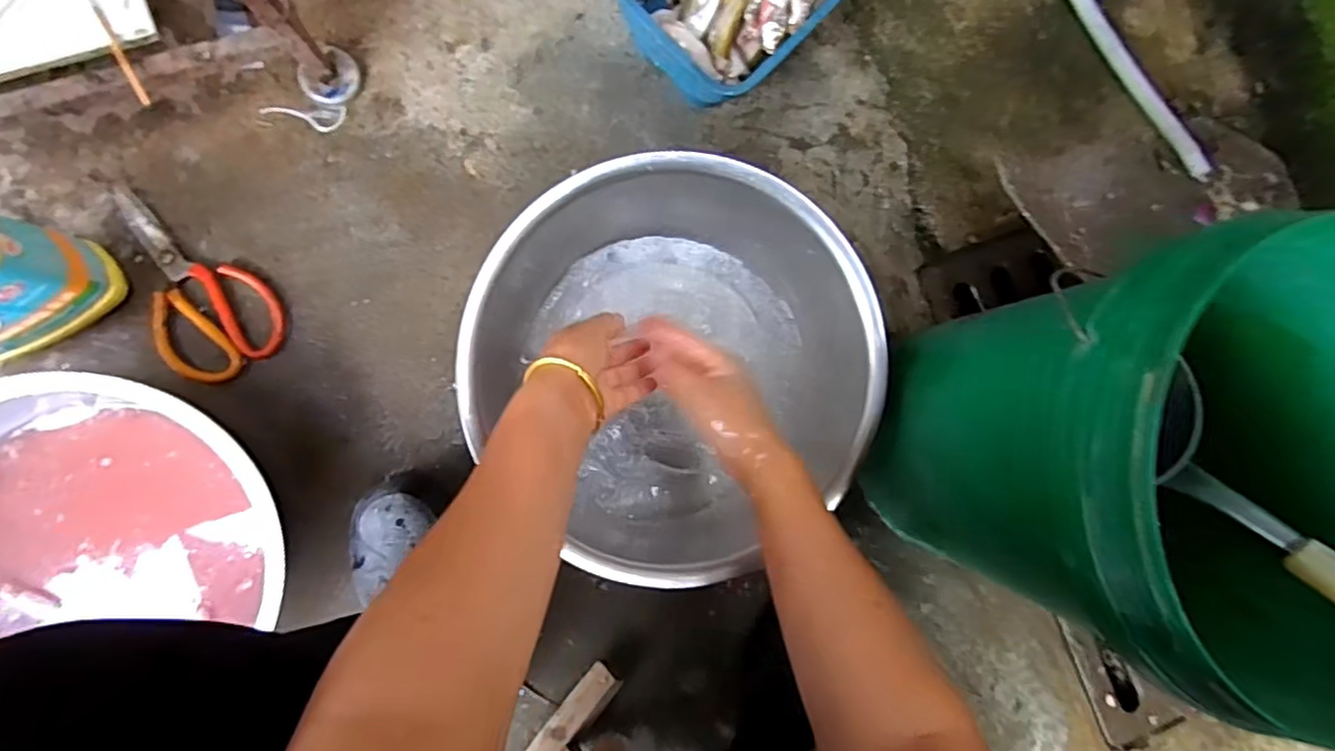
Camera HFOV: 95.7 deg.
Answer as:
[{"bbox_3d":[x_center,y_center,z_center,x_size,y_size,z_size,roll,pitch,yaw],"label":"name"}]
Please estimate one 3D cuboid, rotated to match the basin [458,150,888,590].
[{"bbox_3d":[0.008,-0.017,0.592,0.357,0.109,0.361,0,90,-8],"label":"basin"}]

